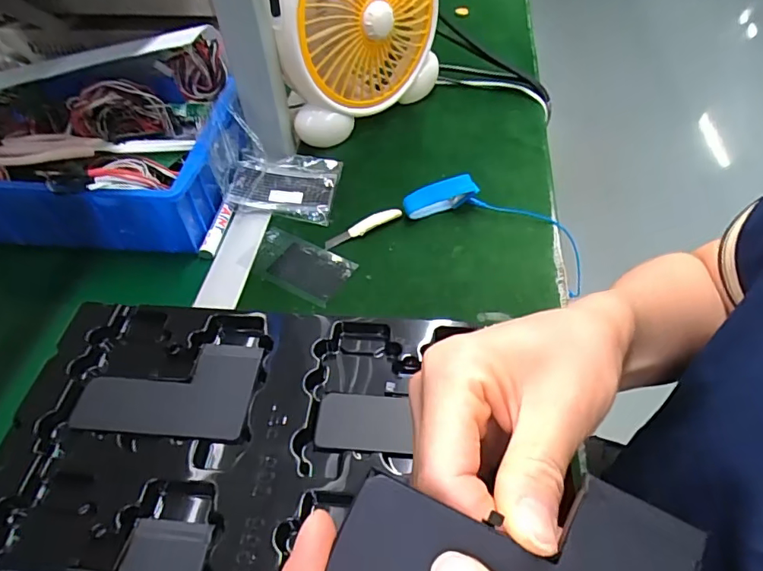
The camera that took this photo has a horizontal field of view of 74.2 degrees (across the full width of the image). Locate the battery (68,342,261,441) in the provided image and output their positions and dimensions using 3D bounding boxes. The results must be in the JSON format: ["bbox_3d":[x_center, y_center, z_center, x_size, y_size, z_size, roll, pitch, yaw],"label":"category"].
[{"bbox_3d":[-0.120,0.057,0.287,0.094,0.004,0.056,2,50,4],"label":"battery"}]

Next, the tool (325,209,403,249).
[{"bbox_3d":[-0.018,-0.061,0.517,0.084,0.010,0.014,-24,55,-18],"label":"tool"}]

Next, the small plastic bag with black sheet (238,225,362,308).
[{"bbox_3d":[-0.083,-0.021,0.494,0.109,0.008,0.060,26,55,20],"label":"small plastic bag with black sheet"}]

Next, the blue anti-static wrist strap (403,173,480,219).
[{"bbox_3d":[0.062,-0.090,0.520,0.076,0.042,0.014,-12,52,-10],"label":"blue anti-static wrist strap"}]

